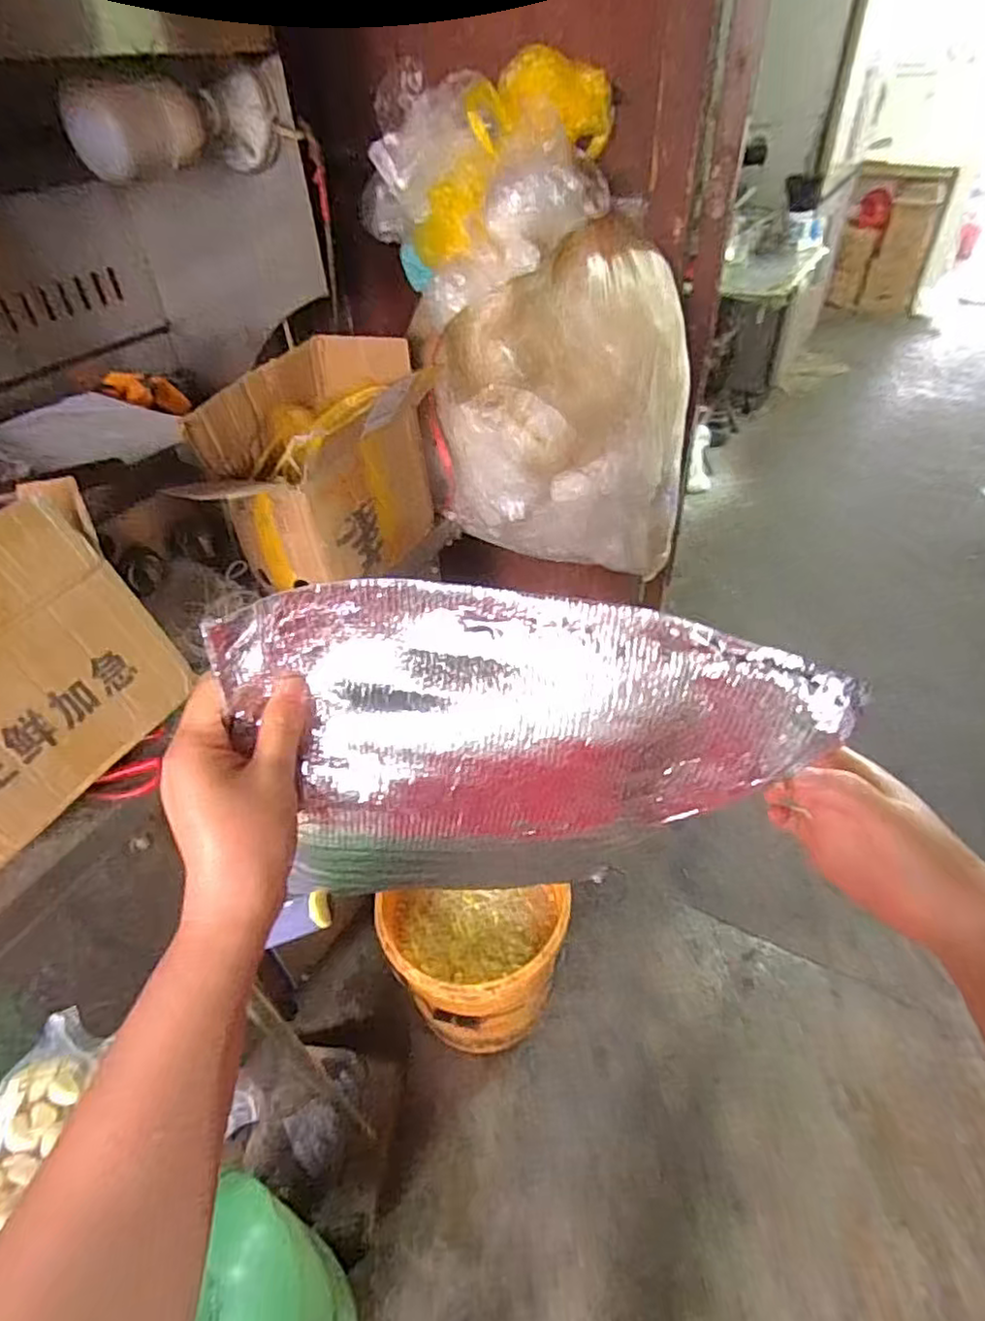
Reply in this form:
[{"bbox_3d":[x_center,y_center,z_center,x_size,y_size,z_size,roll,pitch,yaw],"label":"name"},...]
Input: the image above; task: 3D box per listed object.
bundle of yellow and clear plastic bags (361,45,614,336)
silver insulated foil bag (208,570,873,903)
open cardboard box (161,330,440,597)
[{"bbox_3d":[-0.014,-0.553,0.772,0.298,0.214,0.246,-1,42,2],"label":"bundle of yellow and clear plastic bags"},{"bbox_3d":[0.018,0.044,0.315,0.253,0.161,0.063,-3,42,-1],"label":"silver insulated foil bag"},{"bbox_3d":[-0.213,-0.252,0.854,0.200,0.225,0.282,13,44,16],"label":"open cardboard box"}]

